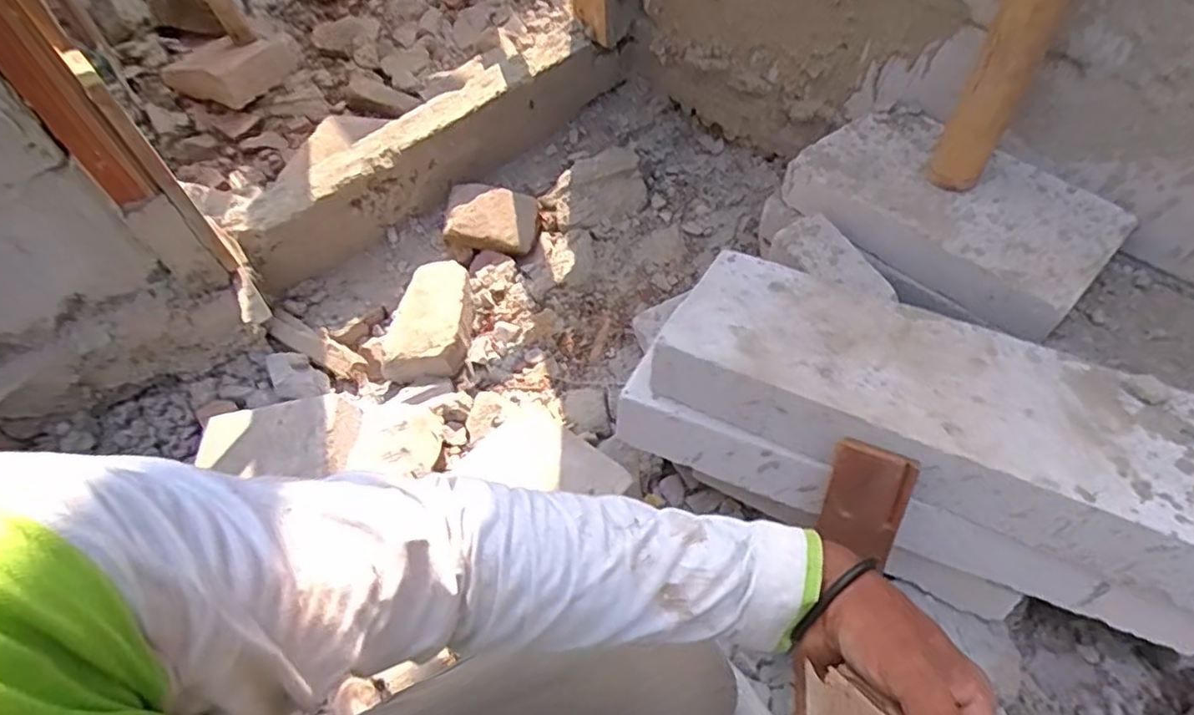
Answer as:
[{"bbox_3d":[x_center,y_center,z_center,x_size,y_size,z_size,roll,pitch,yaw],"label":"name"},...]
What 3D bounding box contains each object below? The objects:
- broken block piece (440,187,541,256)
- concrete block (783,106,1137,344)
[{"bbox_3d":[-0.183,-0.245,1.159,0.154,0.067,0.113,3,56,5],"label":"broken block piece"},{"bbox_3d":[0.470,-0.194,0.895,0.235,0.074,0.386,-39,62,-21],"label":"concrete block"}]

